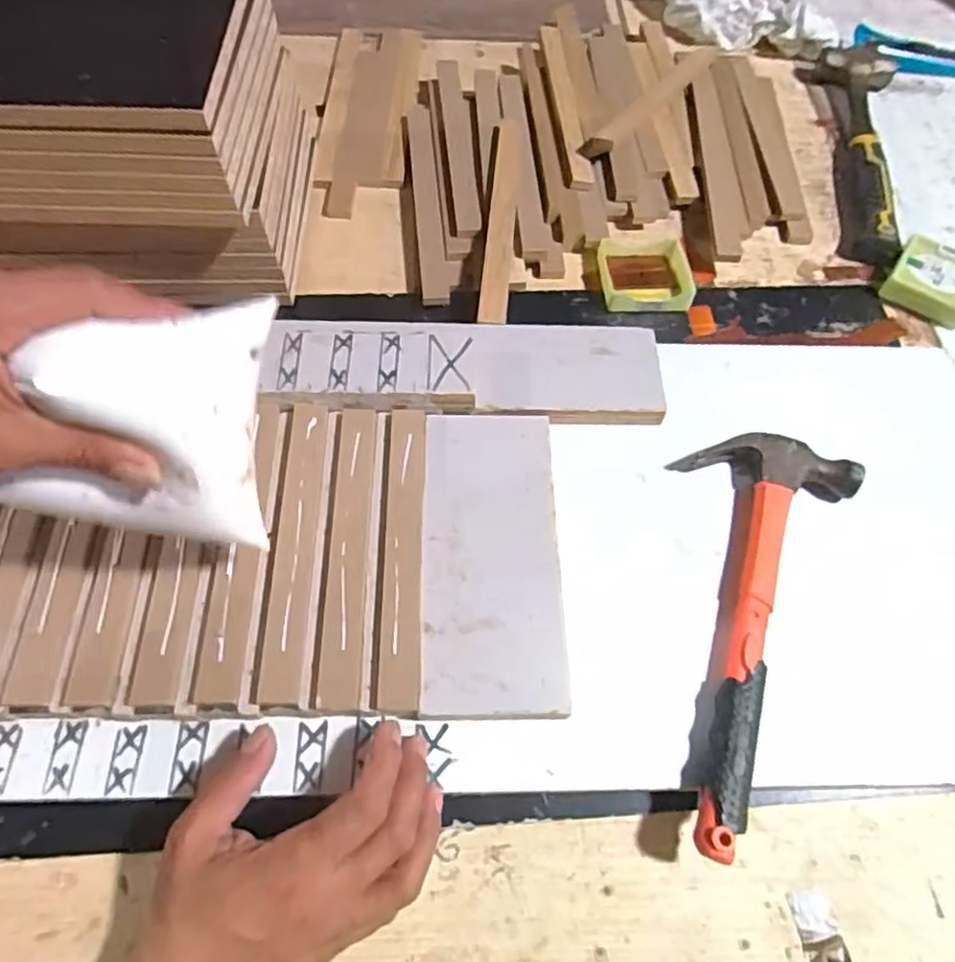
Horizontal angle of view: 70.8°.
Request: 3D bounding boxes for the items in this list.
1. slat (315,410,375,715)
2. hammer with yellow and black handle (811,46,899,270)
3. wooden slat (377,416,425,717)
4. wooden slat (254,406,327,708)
[{"bbox_3d":[-0.074,0.037,0.385,0.023,0.005,0.183,0,62,-3],"label":"slat"},{"bbox_3d":[0.354,-0.313,0.629,0.072,0.025,0.290,15,63,5],"label":"hammer with yellow and black handle"},{"bbox_3d":[-0.043,0.038,0.387,0.022,0.007,0.185,1,62,-3],"label":"wooden slat"},{"bbox_3d":[-0.104,0.034,0.386,0.023,0.011,0.182,0,62,-3],"label":"wooden slat"}]

